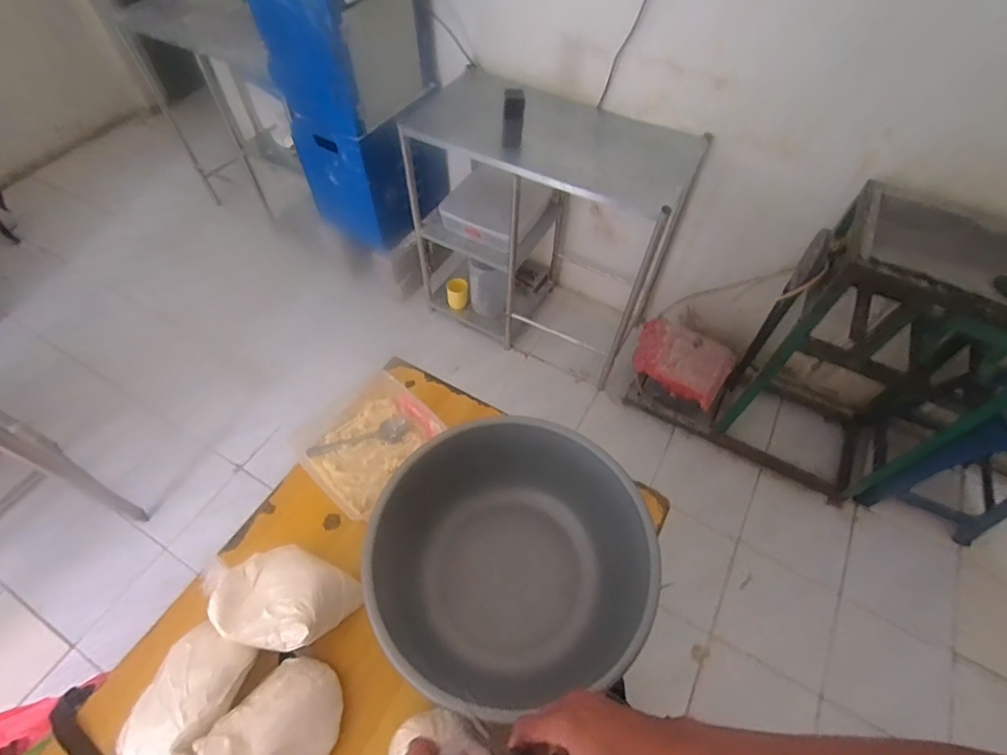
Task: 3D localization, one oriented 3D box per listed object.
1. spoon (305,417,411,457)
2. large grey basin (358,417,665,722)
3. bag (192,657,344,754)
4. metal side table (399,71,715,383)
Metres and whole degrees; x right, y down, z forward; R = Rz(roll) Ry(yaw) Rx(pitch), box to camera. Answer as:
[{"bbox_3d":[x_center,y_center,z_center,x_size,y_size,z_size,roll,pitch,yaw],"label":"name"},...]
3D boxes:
[{"bbox_3d":[-0.243,0.108,0.833,0.167,0.014,0.037,-19,59,-13],"label":"spoon"},{"bbox_3d":[0.006,0.256,0.707,0.367,0.184,0.338,1,57,-1],"label":"large grey basin"},{"bbox_3d":[-0.284,0.449,0.598,0.123,0.104,0.189,31,61,17],"label":"bag"},{"bbox_3d":[0.094,-0.498,1.669,0.863,0.785,0.400,24,59,14],"label":"metal side table"}]

